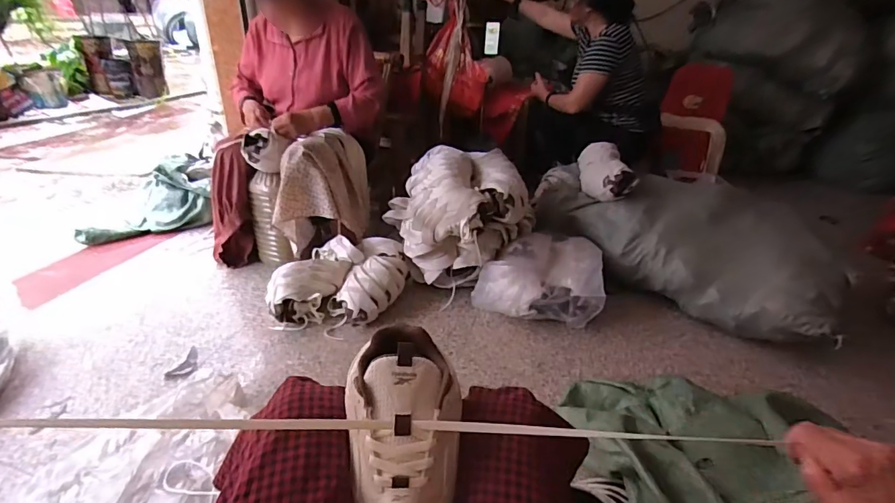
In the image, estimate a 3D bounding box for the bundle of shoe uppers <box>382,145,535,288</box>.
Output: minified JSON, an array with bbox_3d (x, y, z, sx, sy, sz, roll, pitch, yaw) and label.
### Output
[{"bbox_3d":[0.044,-0.120,1.436,0.354,0.330,0.335,-13,32,-27],"label":"bundle of shoe uppers"}]

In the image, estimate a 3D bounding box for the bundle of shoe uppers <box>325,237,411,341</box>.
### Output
[{"bbox_3d":[-0.236,0.101,1.353,0.190,0.139,0.334,8,29,10],"label":"bundle of shoe uppers"}]

